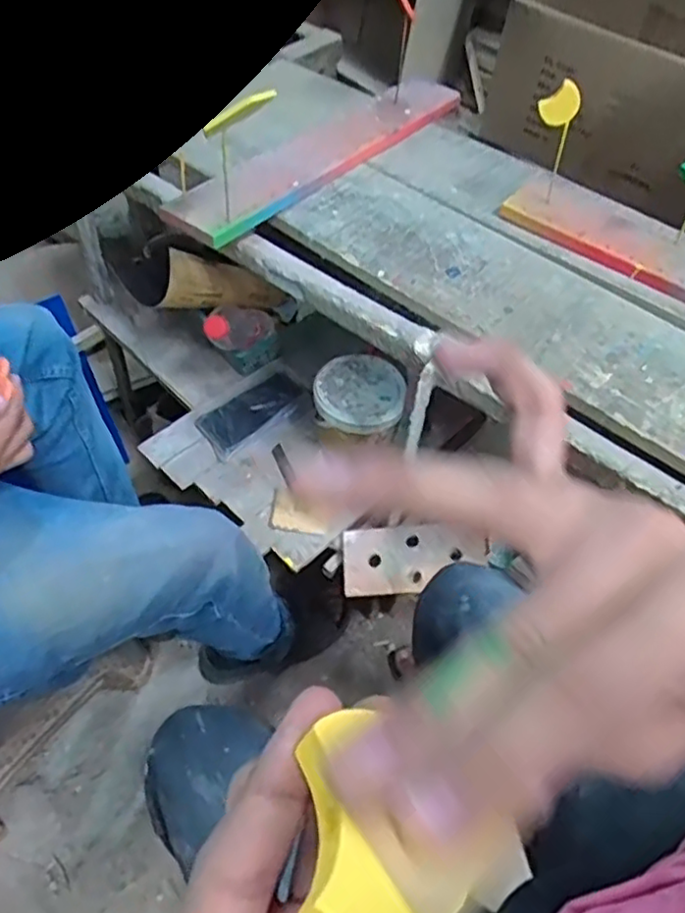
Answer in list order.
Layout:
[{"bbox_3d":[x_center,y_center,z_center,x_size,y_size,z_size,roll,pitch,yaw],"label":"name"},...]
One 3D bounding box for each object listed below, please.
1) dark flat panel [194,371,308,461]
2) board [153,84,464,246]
[{"bbox_3d":[-0.139,-0.072,1.006,0.168,0.016,0.081,-39,67,-19],"label":"dark flat panel"},{"bbox_3d":[-0.021,-0.419,0.879,0.106,0.023,0.511,31,55,18],"label":"board"}]

